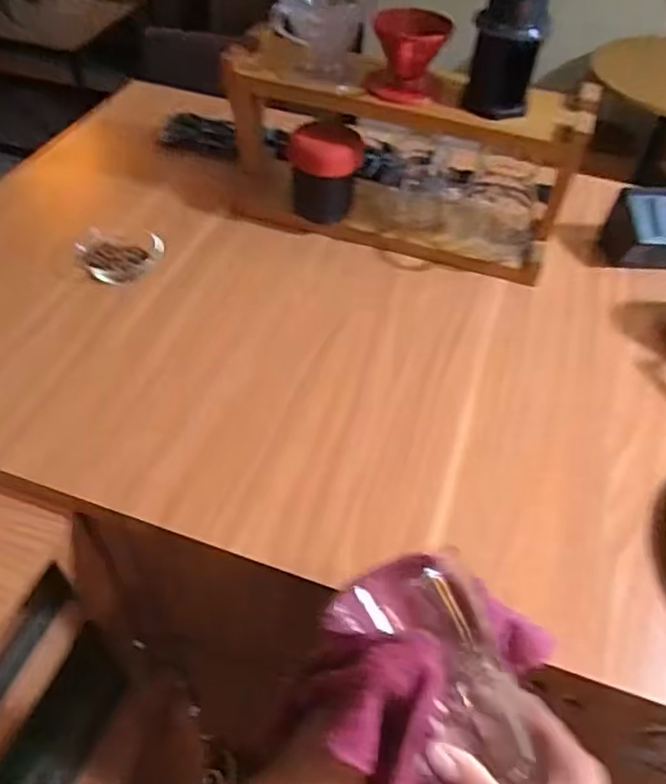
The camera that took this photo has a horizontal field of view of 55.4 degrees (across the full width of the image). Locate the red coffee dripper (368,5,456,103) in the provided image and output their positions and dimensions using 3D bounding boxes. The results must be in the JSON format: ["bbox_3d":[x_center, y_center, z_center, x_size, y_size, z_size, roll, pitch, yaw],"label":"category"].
[{"bbox_3d":[0.089,-0.377,0.734,0.087,0.086,0.105,1,50,-3],"label":"red coffee dripper"}]

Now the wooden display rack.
[{"bbox_3d":[0.075,-0.295,0.811,0.439,0.212,0.123,15,50,11],"label":"wooden display rack"}]

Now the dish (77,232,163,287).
[{"bbox_3d":[-0.275,-0.174,0.809,0.096,0.023,0.079,16,50,11],"label":"dish"}]

